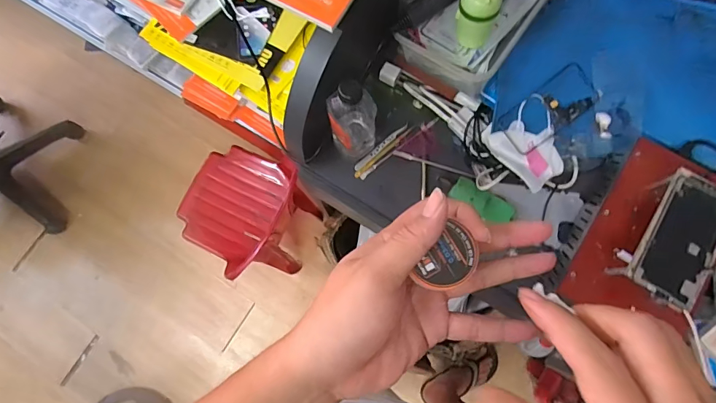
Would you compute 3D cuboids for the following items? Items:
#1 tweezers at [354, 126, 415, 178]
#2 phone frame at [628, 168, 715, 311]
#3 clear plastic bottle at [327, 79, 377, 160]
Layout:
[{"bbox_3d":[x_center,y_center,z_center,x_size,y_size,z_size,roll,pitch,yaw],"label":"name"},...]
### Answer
[{"bbox_3d":[0.044,-0.081,0.673,0.124,0.005,0.010,-40,98,-4],"label":"tweezers"},{"bbox_3d":[0.400,0.044,0.498,0.078,0.011,0.167,31,80,8],"label":"phone frame"},{"bbox_3d":[-0.008,-0.117,0.580,0.062,0.185,0.057,0,77,2],"label":"clear plastic bottle"}]

